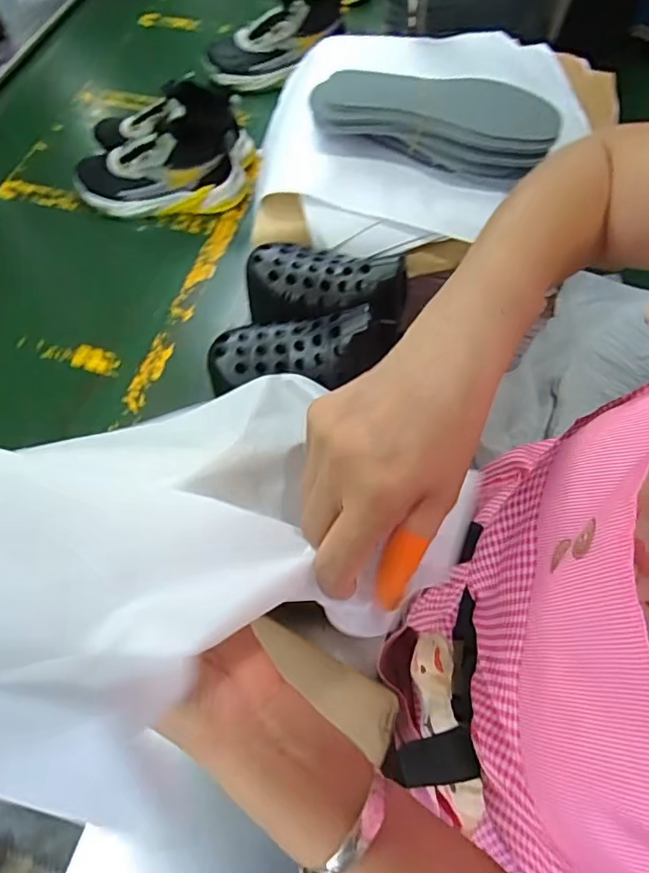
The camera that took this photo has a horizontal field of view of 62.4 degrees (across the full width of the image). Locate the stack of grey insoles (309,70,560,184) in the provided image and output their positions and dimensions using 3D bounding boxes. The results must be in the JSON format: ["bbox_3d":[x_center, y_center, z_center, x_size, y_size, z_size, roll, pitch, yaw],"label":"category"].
[{"bbox_3d":[0.113,-0.343,0.577,0.258,0.058,0.085,15,64,8],"label":"stack of grey insoles"}]

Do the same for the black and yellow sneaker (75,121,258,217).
[{"bbox_3d":[-0.267,-0.456,0.889,0.293,0.132,0.128,-11,63,-5],"label":"black and yellow sneaker"}]

